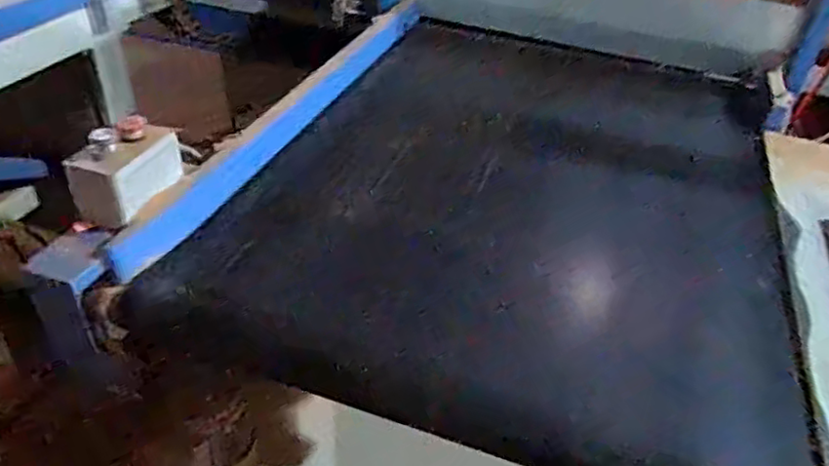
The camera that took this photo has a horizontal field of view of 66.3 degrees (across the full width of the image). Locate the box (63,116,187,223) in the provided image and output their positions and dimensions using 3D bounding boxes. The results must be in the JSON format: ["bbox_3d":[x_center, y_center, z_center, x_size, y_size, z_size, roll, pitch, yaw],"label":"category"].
[{"bbox_3d":[-0.378,-0.089,0.827,0.085,0.085,0.144,13,39,9],"label":"box"}]

